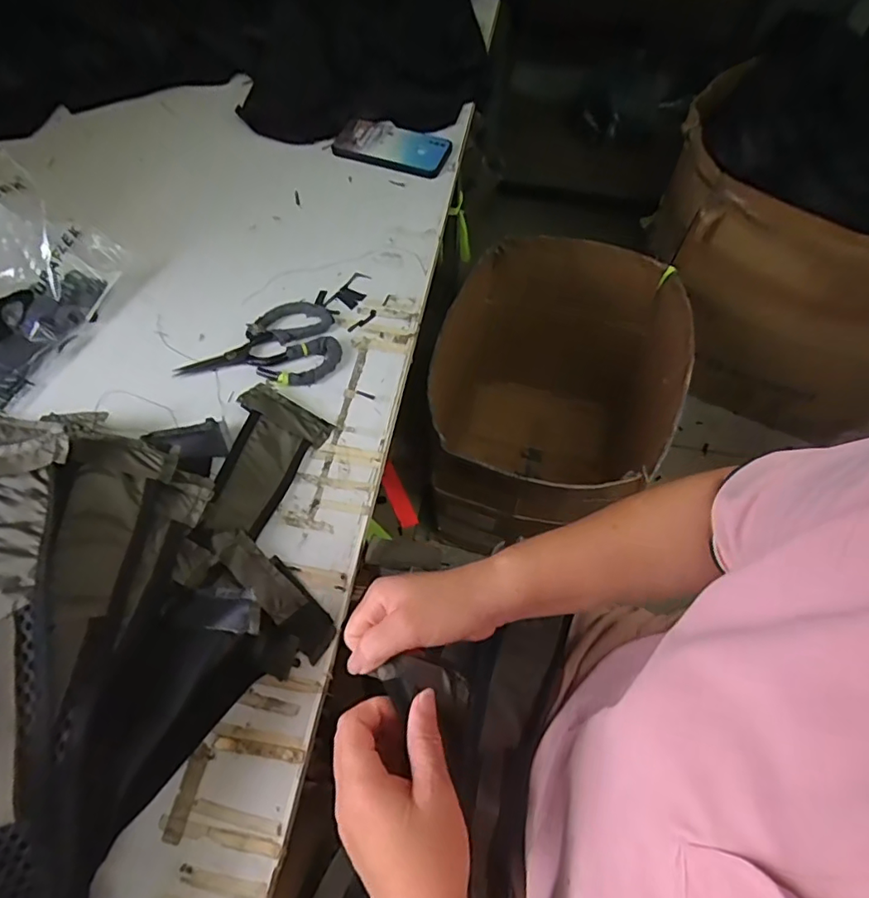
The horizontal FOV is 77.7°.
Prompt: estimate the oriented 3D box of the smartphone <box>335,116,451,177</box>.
[{"bbox_3d":[-0.059,-0.437,0.774,0.157,0.017,0.082,16,73,1],"label":"smartphone"}]

